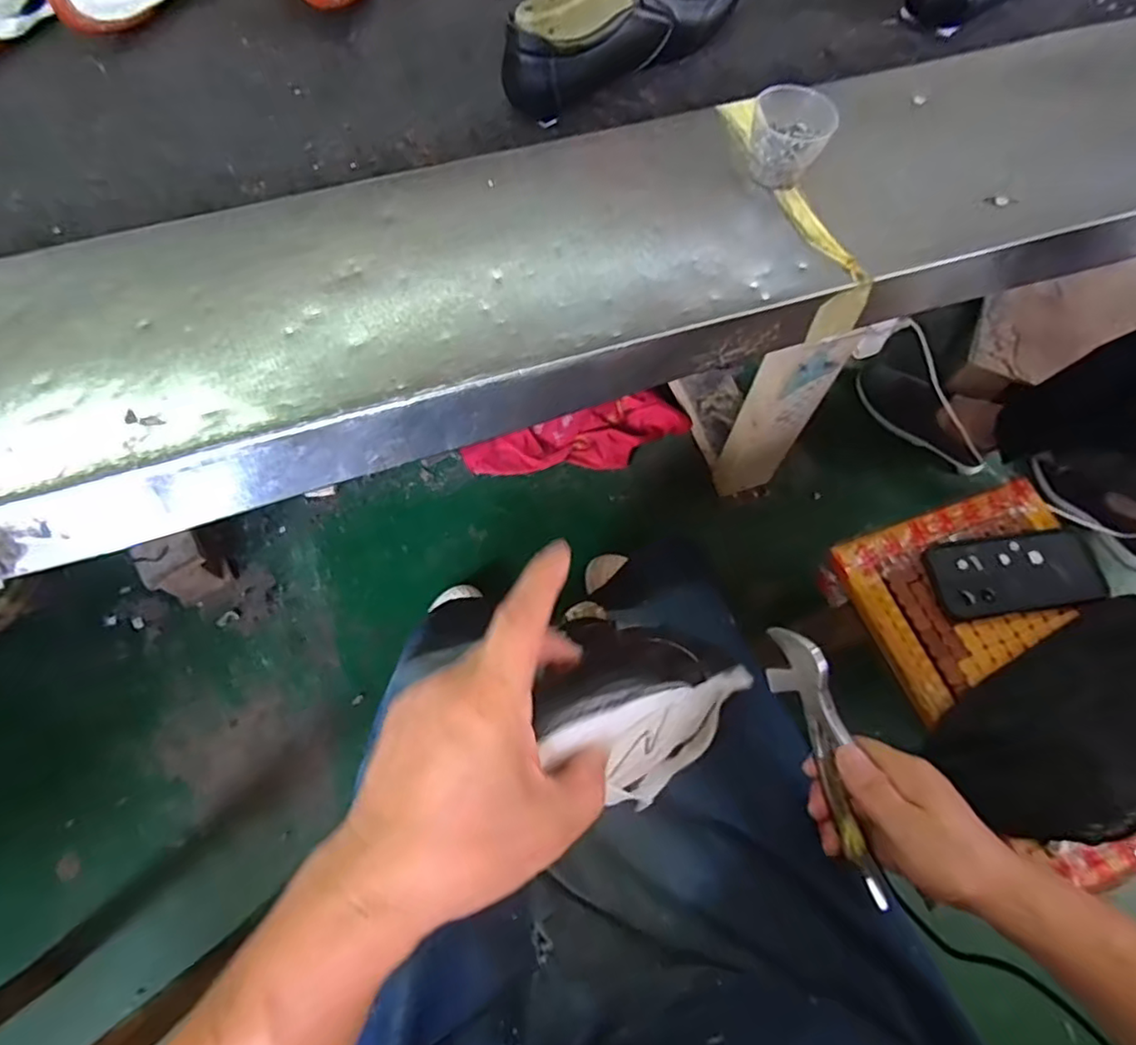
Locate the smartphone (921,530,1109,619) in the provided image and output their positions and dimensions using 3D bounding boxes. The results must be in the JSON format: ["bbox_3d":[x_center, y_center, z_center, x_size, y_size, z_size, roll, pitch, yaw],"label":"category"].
[{"bbox_3d":[0.453,0.050,0.641,0.169,0.012,0.077,-7,69,-3],"label":"smartphone"}]

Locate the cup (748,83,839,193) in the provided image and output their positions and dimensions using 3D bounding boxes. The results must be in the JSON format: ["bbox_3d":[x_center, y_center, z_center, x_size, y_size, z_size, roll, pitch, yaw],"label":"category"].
[{"bbox_3d":[0.173,-0.305,0.504,0.060,0.051,0.050,28,71,10],"label":"cup"}]

